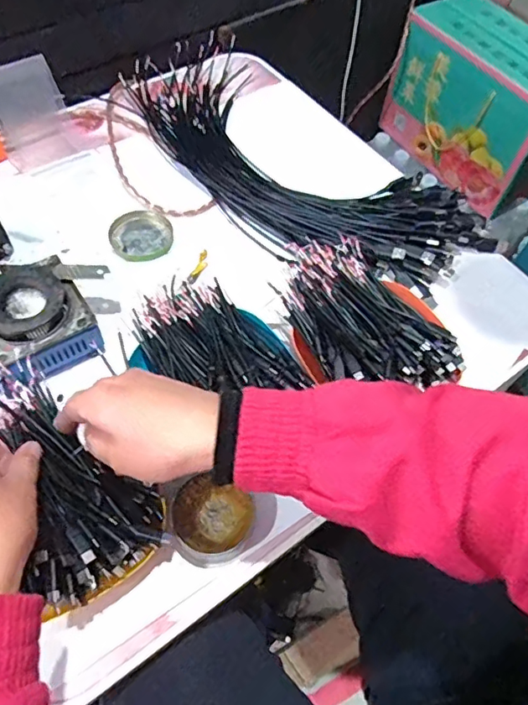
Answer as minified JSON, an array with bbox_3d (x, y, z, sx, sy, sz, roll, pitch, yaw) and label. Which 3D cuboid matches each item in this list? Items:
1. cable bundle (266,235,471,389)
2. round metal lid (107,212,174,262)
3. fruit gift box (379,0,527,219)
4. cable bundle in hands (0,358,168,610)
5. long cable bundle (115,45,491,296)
[{"bbox_3d":[0.089,-0.037,0.475,0.119,0.044,0.184,-23,64,-16],"label":"cable bundle"},{"bbox_3d":[-0.131,-0.125,0.571,0.066,0.017,0.056,-15,62,-13],"label":"round metal lid"},{"bbox_3d":[0.412,-0.457,1.001,0.156,0.234,0.333,-30,66,-20],"label":"fruit gift box"},{"bbox_3d":[-0.153,0.085,0.391,0.098,0.045,0.179,-35,68,-22],"label":"cable bundle in hands"},{"bbox_3d":[0.023,-0.230,0.633,0.472,0.028,0.206,42,65,18],"label":"long cable bundle"}]

